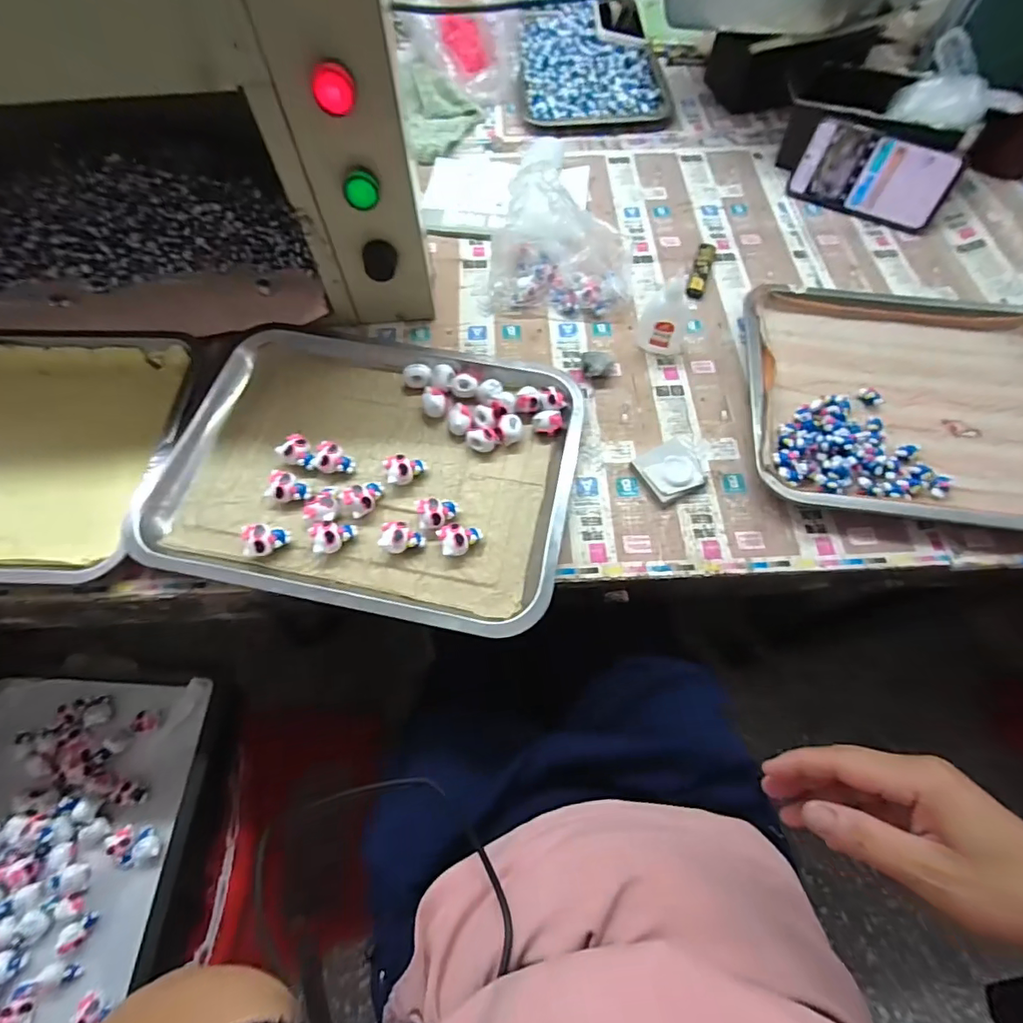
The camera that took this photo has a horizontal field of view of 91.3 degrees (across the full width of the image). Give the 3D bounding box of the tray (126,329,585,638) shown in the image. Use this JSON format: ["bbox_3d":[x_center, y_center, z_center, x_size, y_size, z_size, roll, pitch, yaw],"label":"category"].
[{"bbox_3d":[-0.122,-0.045,0.449,0.350,0.029,0.267,10,65,6],"label":"tray"}]

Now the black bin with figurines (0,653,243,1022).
[{"bbox_3d":[-0.476,0.384,0.490,0.339,0.087,0.449,1,65,1],"label":"black bin with figurines"}]

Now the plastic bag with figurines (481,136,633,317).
[{"bbox_3d":[0.051,-0.280,0.517,0.150,0.105,0.099,4,64,0],"label":"plastic bag with figurines"}]

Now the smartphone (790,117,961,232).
[{"bbox_3d":[0.421,-0.394,0.584,0.158,0.080,0.006,31,36,16],"label":"smartphone"}]

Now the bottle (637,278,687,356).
[{"bbox_3d":[0.156,-0.194,0.492,0.052,0.076,0.034,15,65,6],"label":"bottle"}]

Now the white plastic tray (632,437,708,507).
[{"bbox_3d":[0.143,-0.038,0.448,0.055,0.013,0.051,-26,67,-11],"label":"white plastic tray"}]

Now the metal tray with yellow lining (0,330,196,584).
[{"bbox_3d":[-0.475,-0.061,0.465,0.334,0.030,0.265,2,65,1],"label":"metal tray with yellow lining"}]

